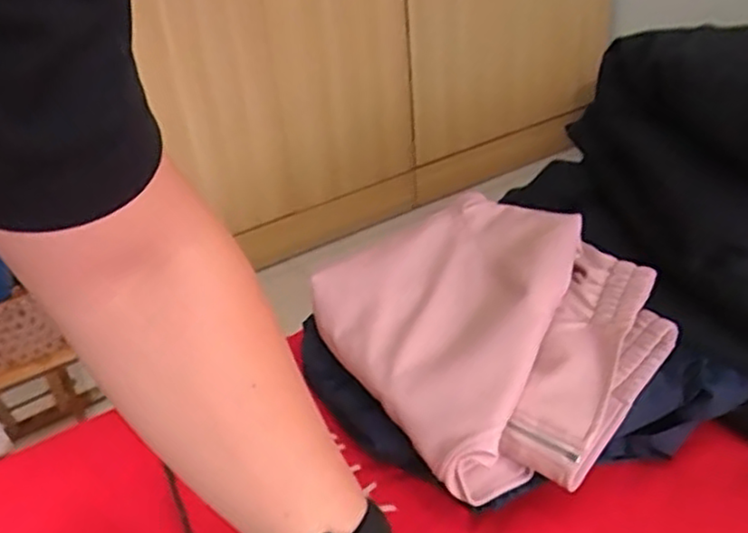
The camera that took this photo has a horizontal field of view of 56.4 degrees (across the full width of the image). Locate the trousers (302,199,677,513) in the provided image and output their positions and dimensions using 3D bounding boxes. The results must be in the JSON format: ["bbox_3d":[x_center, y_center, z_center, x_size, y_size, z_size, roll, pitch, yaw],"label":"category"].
[{"bbox_3d":[0.121,0.041,0.695,0.296,0.110,0.317,-28,52,-24],"label":"trousers"}]

